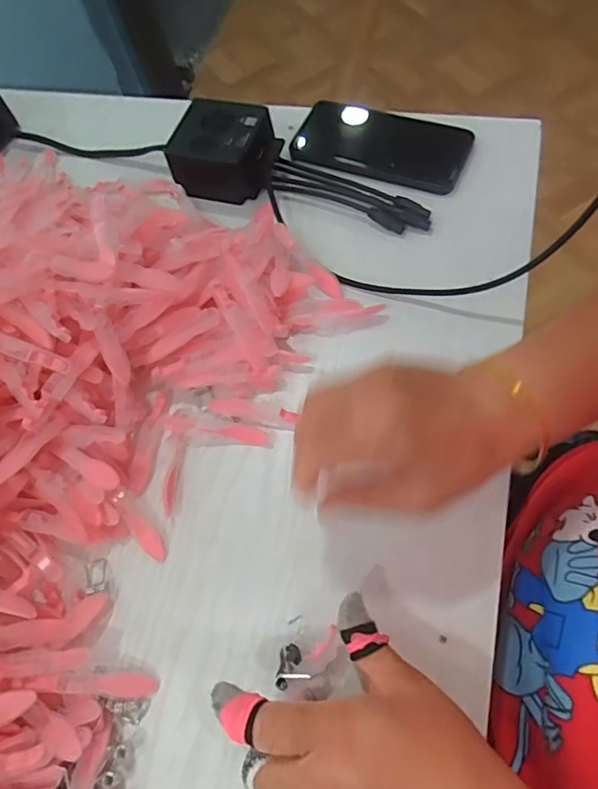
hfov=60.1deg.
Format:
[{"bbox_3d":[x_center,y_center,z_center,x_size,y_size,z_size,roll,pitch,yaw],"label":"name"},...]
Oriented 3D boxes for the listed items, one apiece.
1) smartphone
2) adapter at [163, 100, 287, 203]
[{"bbox_3d":[0.071,-0.229,0.472,0.159,0.009,0.084,18,66,15],"label":"smartphone"},{"bbox_3d":[-0.065,-0.219,0.462,0.085,0.051,0.069,16,69,16],"label":"adapter"}]

